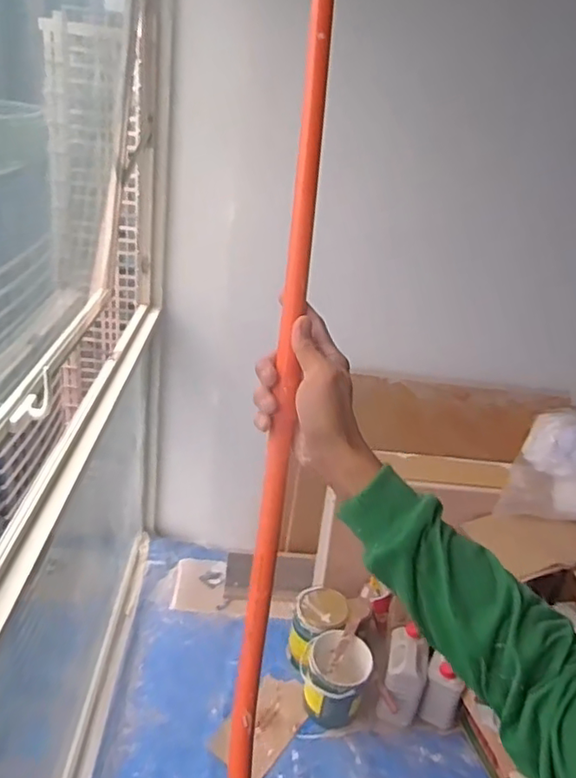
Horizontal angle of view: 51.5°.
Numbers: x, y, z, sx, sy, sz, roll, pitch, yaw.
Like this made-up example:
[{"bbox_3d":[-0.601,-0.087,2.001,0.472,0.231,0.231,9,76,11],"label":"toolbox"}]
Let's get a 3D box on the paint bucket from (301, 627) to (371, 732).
[{"bbox_3d":[0.127,0.835,1.729,0.182,0.204,0.170,6,27,-3],"label":"paint bucket"}]

